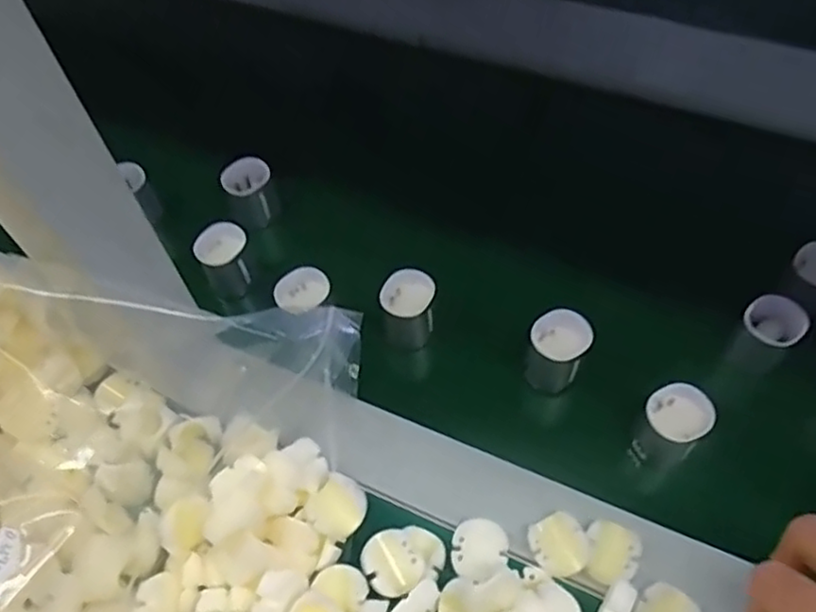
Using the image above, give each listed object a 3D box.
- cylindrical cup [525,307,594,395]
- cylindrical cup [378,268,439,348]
[{"bbox_3d":[0.079,0.023,0.360,0.030,0.037,0.031,-2,57,4],"label":"cylindrical cup"},{"bbox_3d":[0.001,0.001,0.386,0.031,0.035,0.030,-2,57,4],"label":"cylindrical cup"}]

